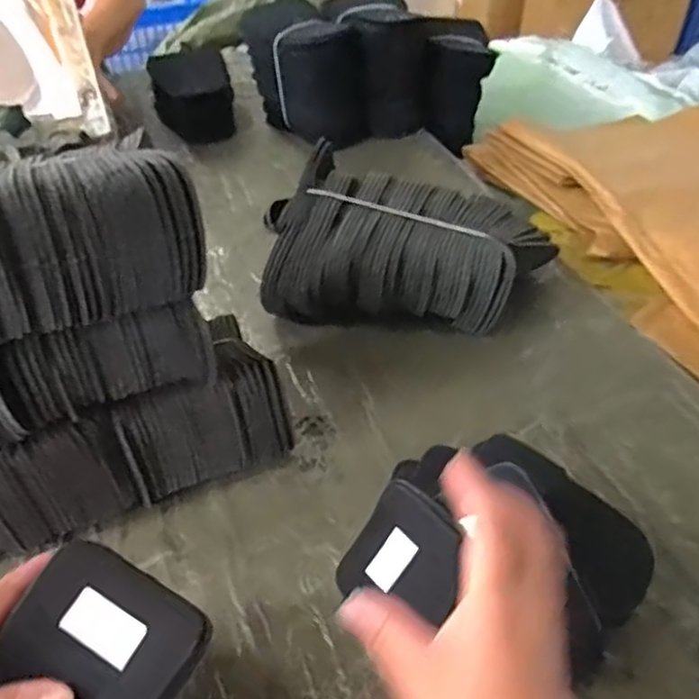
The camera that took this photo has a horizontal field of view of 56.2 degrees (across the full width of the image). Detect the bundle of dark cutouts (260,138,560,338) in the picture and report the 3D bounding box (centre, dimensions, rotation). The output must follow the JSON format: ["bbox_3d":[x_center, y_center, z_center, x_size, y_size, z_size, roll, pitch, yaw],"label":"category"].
[{"bbox_3d":[0.060,-0.085,0.641,0.277,0.118,0.133,3,44,5],"label":"bundle of dark cutouts"}]

